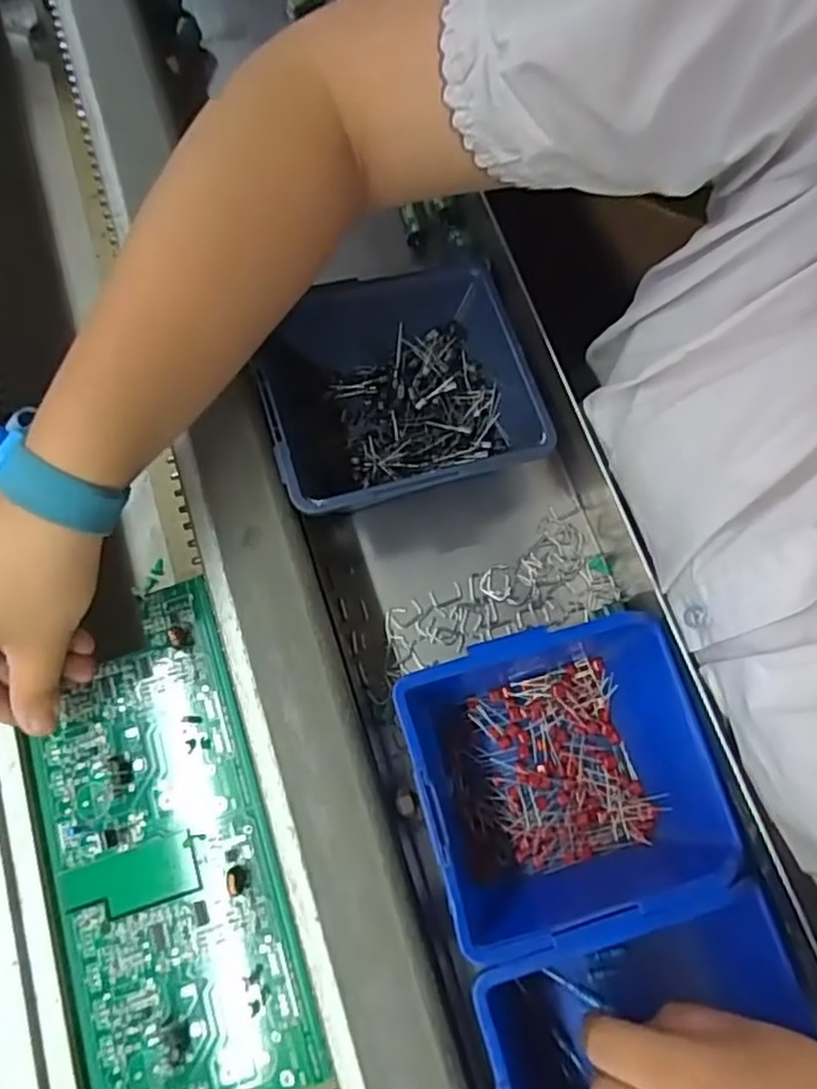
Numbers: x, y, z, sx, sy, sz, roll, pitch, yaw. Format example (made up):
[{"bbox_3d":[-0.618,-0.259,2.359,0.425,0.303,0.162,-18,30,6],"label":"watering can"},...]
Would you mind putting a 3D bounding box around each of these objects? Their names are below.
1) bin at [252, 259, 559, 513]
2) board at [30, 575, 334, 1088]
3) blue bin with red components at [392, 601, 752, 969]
[{"bbox_3d":[-0.006,-0.079,0.375,0.136,0.060,0.117,-17,74,-5],"label":"bin"},{"bbox_3d":[-0.108,0.130,0.305,0.097,0.007,0.214,-13,75,-4],"label":"board"},{"bbox_3d":[0.071,0.102,0.323,0.135,0.064,0.125,-16,74,-5],"label":"blue bin with red components"}]

